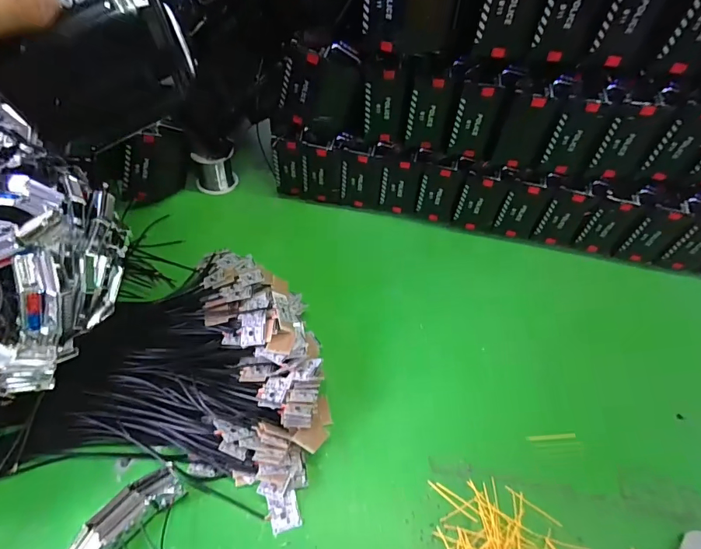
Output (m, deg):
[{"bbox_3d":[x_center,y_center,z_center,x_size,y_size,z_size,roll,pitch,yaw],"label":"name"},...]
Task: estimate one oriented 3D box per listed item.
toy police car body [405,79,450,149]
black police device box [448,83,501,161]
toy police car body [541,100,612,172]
[{"bbox_3d":[0.090,-0.189,0.520,0.040,0.088,0.016,6,49,1],"label":"toy police car body"},{"bbox_3d":[0.145,-0.174,0.510,0.047,0.096,0.021,16,50,10],"label":"black police device box"},{"bbox_3d":[0.255,-0.153,0.499,0.055,0.091,0.014,7,49,2],"label":"toy police car body"}]

